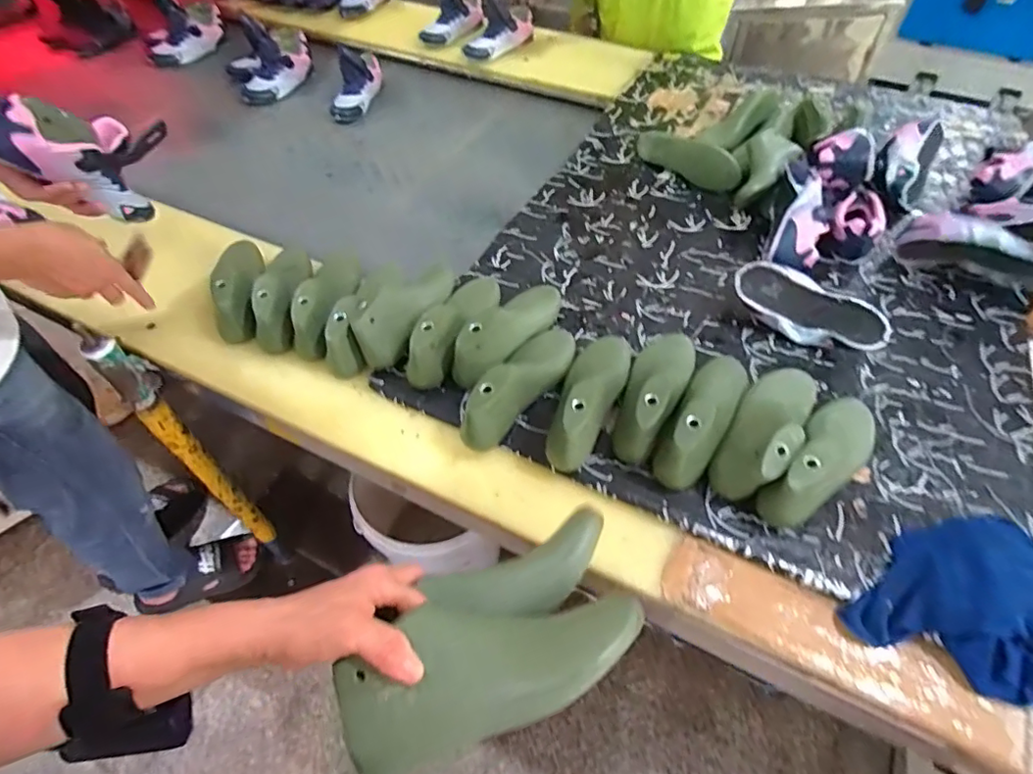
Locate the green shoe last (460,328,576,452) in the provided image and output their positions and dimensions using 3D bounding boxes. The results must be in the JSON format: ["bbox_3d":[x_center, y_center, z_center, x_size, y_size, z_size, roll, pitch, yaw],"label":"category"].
[{"bbox_3d":[0.005,-0.004,0.688,0.068,0.098,0.204,28,46,19],"label":"green shoe last"}]

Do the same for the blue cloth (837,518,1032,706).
[{"bbox_3d":[0.459,0.207,0.536,0.232,0.052,0.152,21,56,14],"label":"blue cloth"}]

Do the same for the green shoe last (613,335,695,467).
[{"bbox_3d":[0.172,0.002,0.679,0.063,0.090,0.201,19,55,13],"label":"green shoe last"}]

